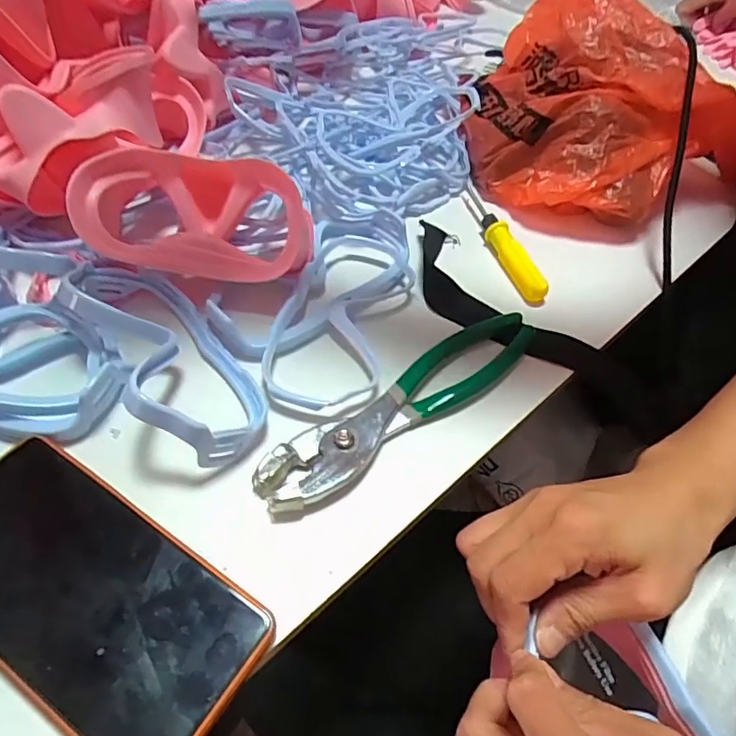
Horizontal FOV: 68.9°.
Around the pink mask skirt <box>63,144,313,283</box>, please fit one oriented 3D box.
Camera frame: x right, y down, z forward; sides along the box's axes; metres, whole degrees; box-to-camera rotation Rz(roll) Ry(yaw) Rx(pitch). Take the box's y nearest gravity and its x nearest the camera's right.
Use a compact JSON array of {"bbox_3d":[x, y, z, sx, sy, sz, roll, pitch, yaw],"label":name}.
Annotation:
[{"bbox_3d":[-0.109,-0.094,0.348,0.141,0.063,0.070,0,53,-5],"label":"pink mask skirt"}]

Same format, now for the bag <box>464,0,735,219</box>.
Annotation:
[{"bbox_3d":[0.187,-0.224,0.447,0.211,0.111,0.229,-34,61,-27],"label":"bag"}]

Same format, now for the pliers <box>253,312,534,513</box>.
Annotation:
[{"bbox_3d":[0.025,0.018,0.313,0.200,0.013,0.037,-31,62,-25],"label":"pliers"}]

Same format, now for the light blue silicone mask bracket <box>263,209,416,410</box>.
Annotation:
[{"bbox_3d":[-0.014,-0.046,0.353,0.076,0.014,0.173,11,53,3],"label":"light blue silicone mask bracket"}]

